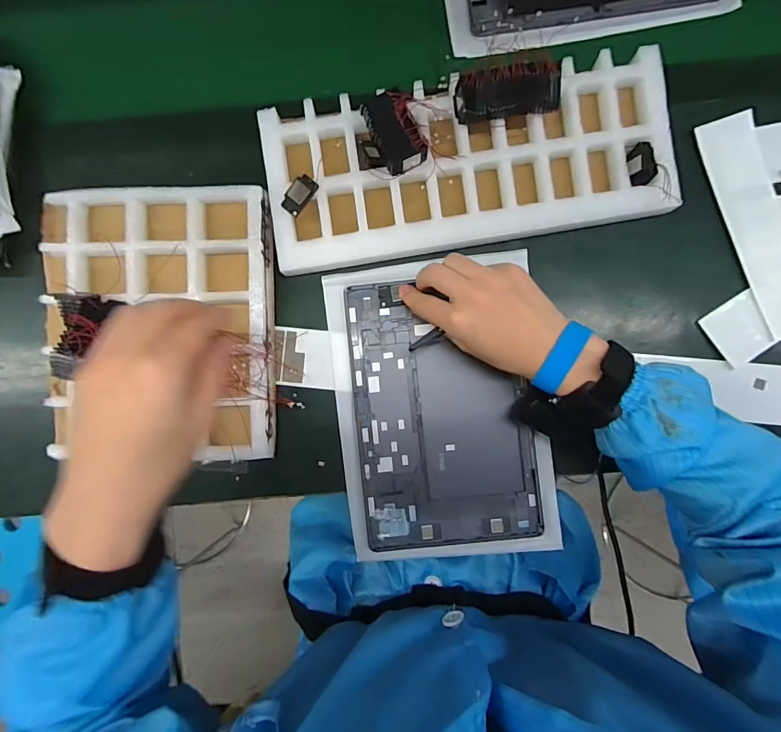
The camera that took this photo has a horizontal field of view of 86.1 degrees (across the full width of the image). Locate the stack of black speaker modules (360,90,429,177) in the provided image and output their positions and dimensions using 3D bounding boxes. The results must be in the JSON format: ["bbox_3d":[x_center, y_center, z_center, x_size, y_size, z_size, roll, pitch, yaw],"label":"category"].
[{"bbox_3d":[0.005,-0.210,0.380,0.041,0.029,0.065,-23,87,0],"label":"stack of black speaker modules"}]

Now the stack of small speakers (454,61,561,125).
[{"bbox_3d":[0.105,-0.242,0.377,0.089,0.030,0.038,-7,87,1],"label":"stack of small speakers"}]

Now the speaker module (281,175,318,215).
[{"bbox_3d":[-0.085,-0.160,0.391,0.020,0.008,0.038,39,89,3],"label":"speaker module"}]

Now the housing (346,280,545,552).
[{"bbox_3d":[0.048,0.044,0.404,0.161,0.011,0.250,-7,87,1],"label":"housing"}]

